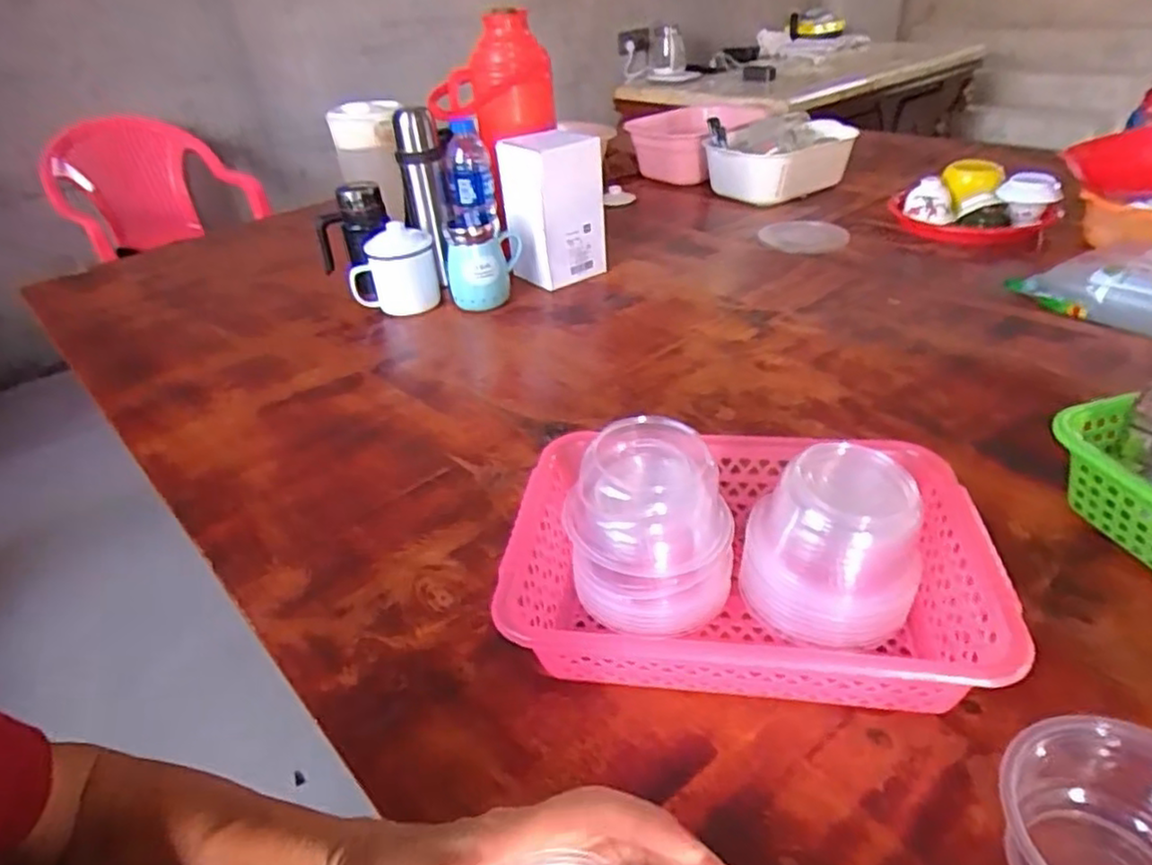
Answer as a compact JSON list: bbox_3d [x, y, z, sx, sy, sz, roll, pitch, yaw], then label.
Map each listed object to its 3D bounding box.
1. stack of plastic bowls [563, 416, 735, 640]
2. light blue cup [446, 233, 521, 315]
[{"bbox_3d":[0.052,0.071,0.492,0.112,0.123,0.099,-11,35,-8],"label":"stack of plastic bowls"},{"bbox_3d":[-0.133,-0.229,0.998,0.088,0.105,0.084,-4,35,2],"label":"light blue cup"}]

